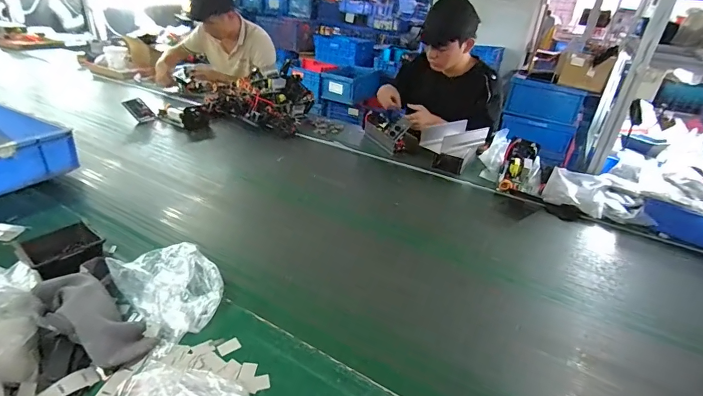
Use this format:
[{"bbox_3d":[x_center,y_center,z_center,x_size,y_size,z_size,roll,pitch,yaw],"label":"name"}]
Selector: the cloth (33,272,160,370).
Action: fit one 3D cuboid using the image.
[{"bbox_3d":[-0.392,0.179,0.568,0.194,0.059,0.093,36,38,10],"label":"cloth"}]

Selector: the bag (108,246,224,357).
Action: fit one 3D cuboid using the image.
[{"bbox_3d":[-0.307,0.155,0.661,0.184,0.063,0.153,29,36,36],"label":"bag"}]

